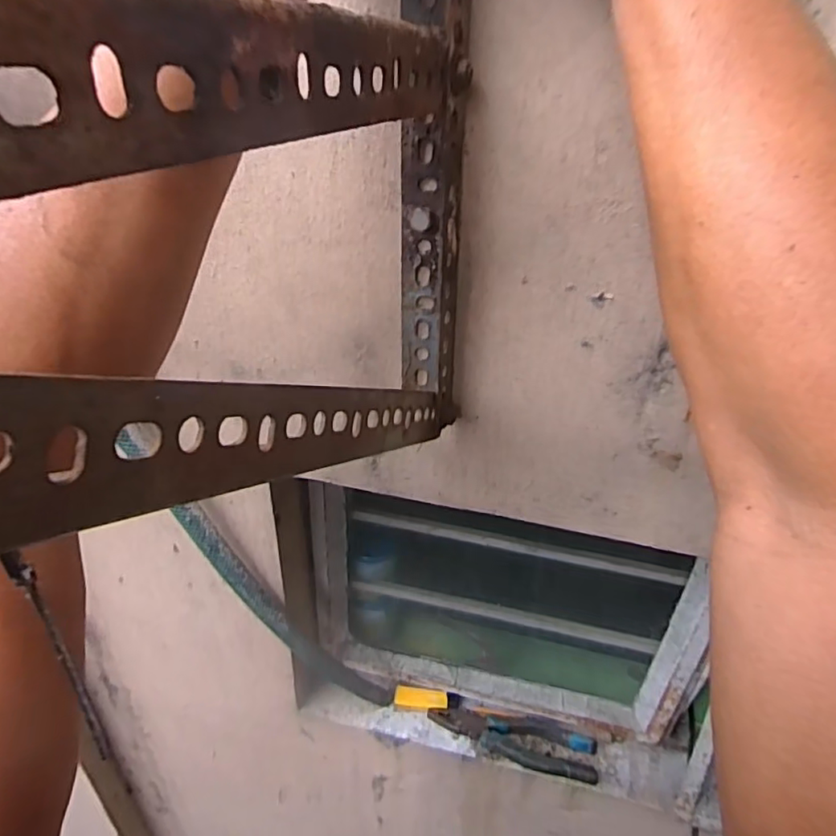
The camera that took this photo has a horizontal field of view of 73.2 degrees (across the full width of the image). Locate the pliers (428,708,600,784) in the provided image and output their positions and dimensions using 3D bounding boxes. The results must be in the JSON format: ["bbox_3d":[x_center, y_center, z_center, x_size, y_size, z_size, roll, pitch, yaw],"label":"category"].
[{"bbox_3d":[0.115,0.393,0.689,0.200,0.019,0.058,9,33,10],"label":"pliers"}]

